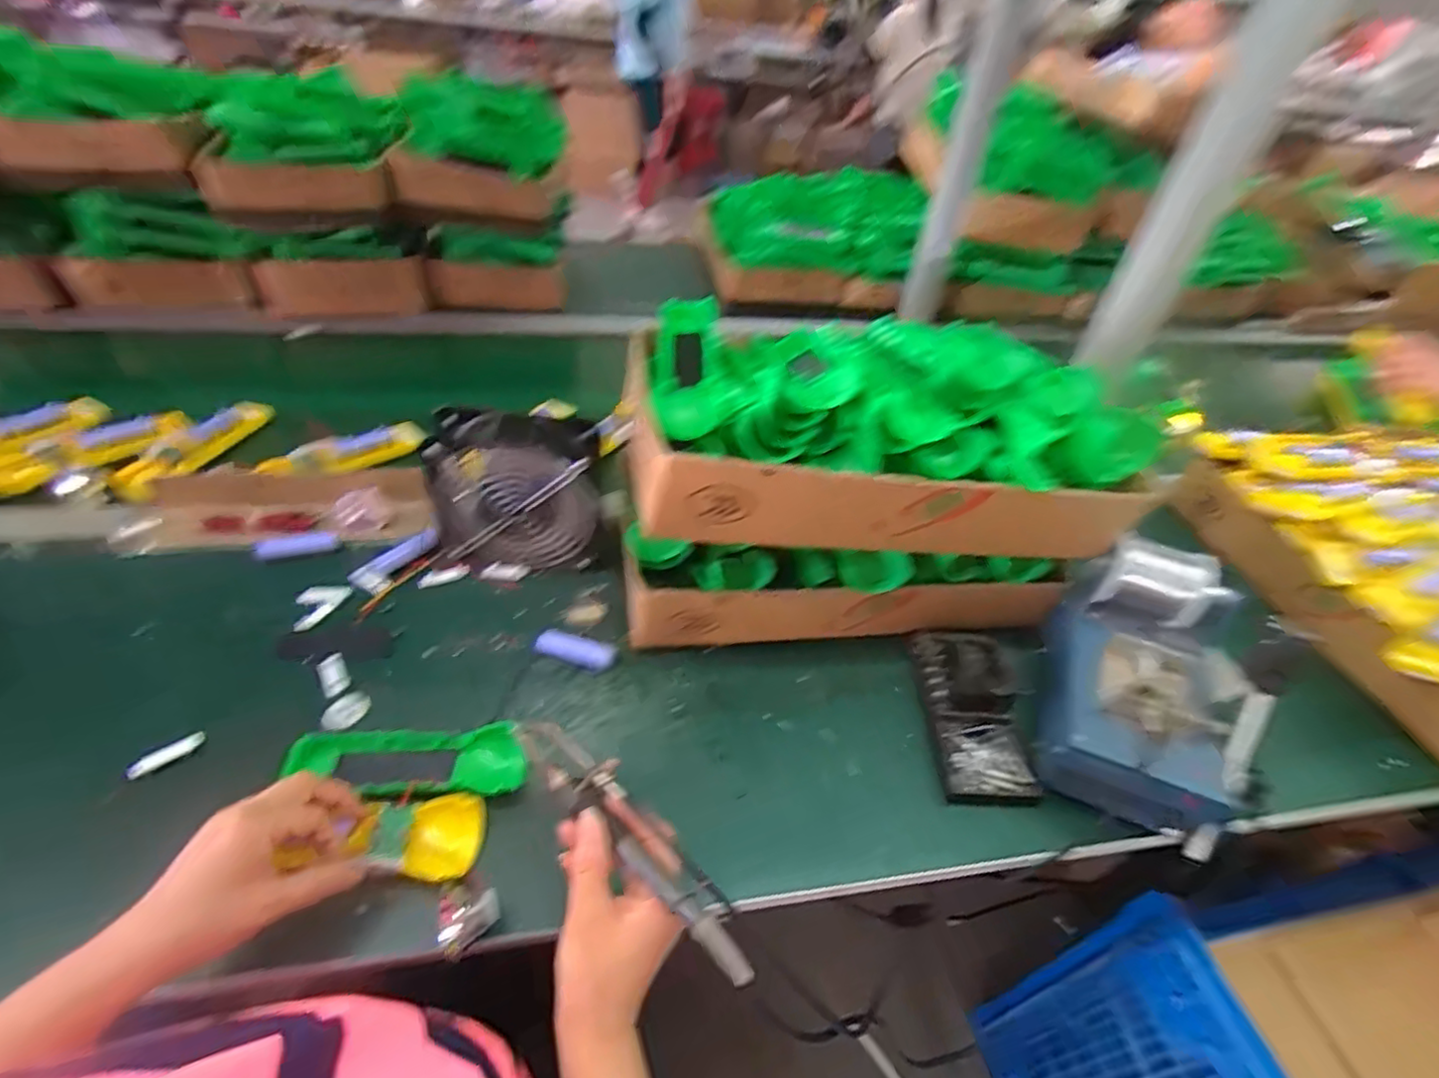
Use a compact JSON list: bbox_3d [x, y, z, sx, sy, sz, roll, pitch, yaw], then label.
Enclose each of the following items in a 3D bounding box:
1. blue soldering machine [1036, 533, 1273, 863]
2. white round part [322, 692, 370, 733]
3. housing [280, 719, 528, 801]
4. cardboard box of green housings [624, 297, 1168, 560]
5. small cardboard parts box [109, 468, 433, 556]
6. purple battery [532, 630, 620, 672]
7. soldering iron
[{"bbox_3d":[0.351,0.113,0.520,0.139,0.113,0.206,21,46,16],"label":"blue soldering machine"},{"bbox_3d":[-0.301,0.139,0.517,0.036,0.010,0.022,-24,51,-27],"label":"white round part"},{"bbox_3d":[-0.230,0.168,0.480,0.163,0.034,0.056,1,44,1],"label":"housing"},{"bbox_3d":[0.136,-0.096,0.542,0.394,0.133,0.211,-1,45,-7],"label":"cardboard box of green housings"},{"bbox_3d":[-0.441,-0.035,0.642,0.273,0.038,0.073,-4,45,-10],"label":"small cardboard parts box"},{"bbox_3d":[-0.126,0.098,0.568,0.070,0.016,0.024,12,45,7],"label":"purple battery"},{"bbox_3d":[-0.056,0.165,0.371,0.030,0.030,0.203,-30,45,-31],"label":"soldering iron"}]

